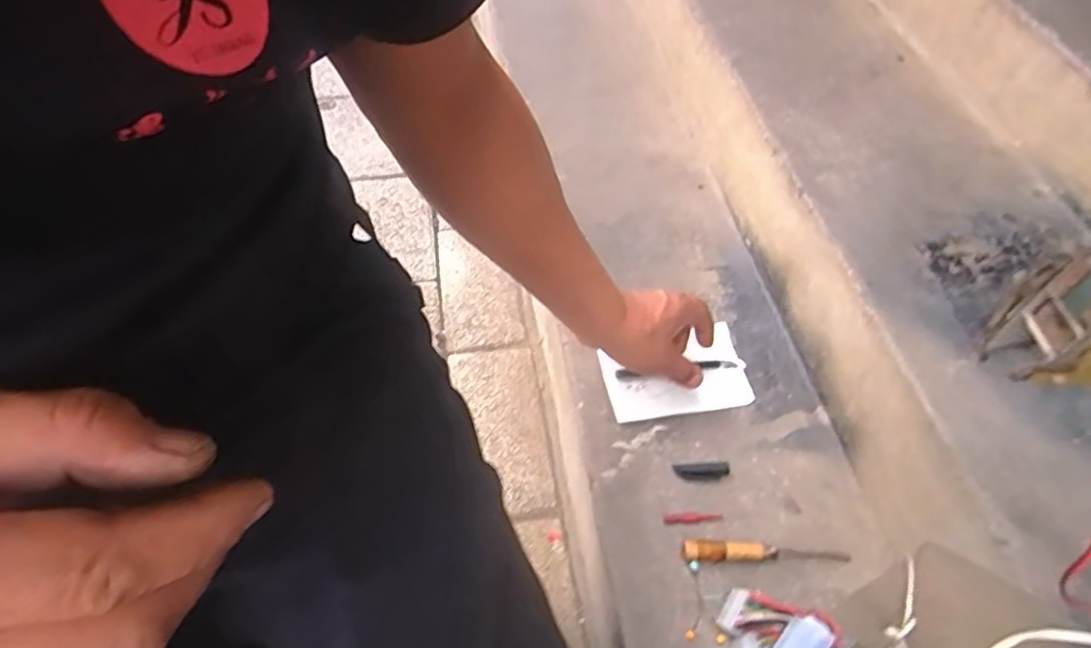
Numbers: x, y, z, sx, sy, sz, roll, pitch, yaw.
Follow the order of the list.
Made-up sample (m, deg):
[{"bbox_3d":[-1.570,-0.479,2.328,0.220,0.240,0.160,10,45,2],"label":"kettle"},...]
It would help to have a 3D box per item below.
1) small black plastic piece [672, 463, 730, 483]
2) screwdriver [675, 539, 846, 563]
[{"bbox_3d":[0.150,0.142,0.610,0.051,0.007,0.018,0,53,-3],"label":"small black plastic piece"},{"bbox_3d":[0.194,0.201,0.565,0.147,0.014,0.016,1,53,-3],"label":"screwdriver"}]

